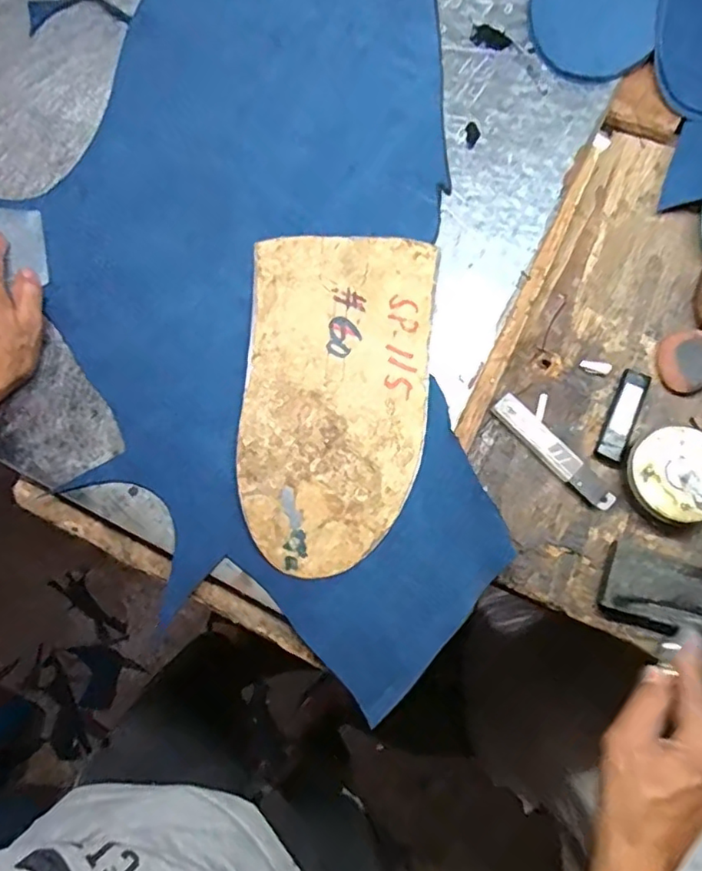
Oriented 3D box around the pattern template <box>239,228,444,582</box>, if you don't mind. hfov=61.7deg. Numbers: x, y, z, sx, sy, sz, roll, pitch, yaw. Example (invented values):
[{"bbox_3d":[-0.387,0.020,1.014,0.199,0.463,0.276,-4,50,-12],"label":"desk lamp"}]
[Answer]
[{"bbox_3d":[-0.009,-0.035,0.467,0.144,0.006,0.275,0,73,2],"label":"pattern template"}]

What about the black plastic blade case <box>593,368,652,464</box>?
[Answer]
[{"bbox_3d":[0.223,-0.016,0.481,0.023,0.009,0.078,24,82,8],"label":"black plastic blade case"}]

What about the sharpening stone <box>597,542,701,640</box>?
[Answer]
[{"bbox_3d":[0.266,0.130,0.442,0.151,0.021,0.057,15,81,7],"label":"sharpening stone"}]

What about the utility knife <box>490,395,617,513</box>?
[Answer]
[{"bbox_3d":[0.165,0.013,0.480,0.024,0.009,0.118,-43,79,-4],"label":"utility knife"}]

